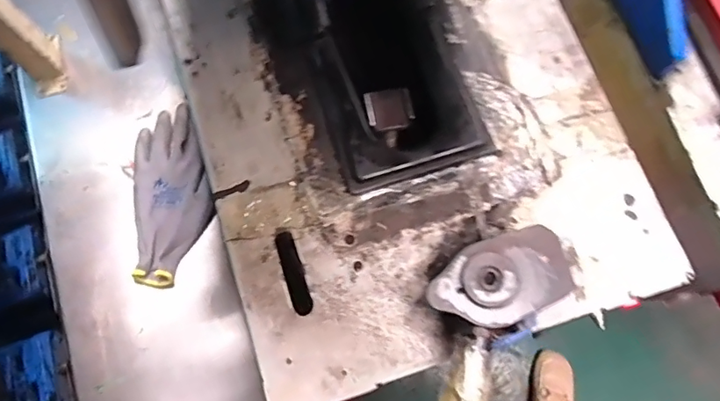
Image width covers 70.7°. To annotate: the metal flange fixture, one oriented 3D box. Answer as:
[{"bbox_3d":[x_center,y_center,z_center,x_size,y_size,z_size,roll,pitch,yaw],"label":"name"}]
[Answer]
[{"bbox_3d":[0.109,0.060,0.389,0.108,0.014,0.063,-24,77,-8],"label":"metal flange fixture"}]

